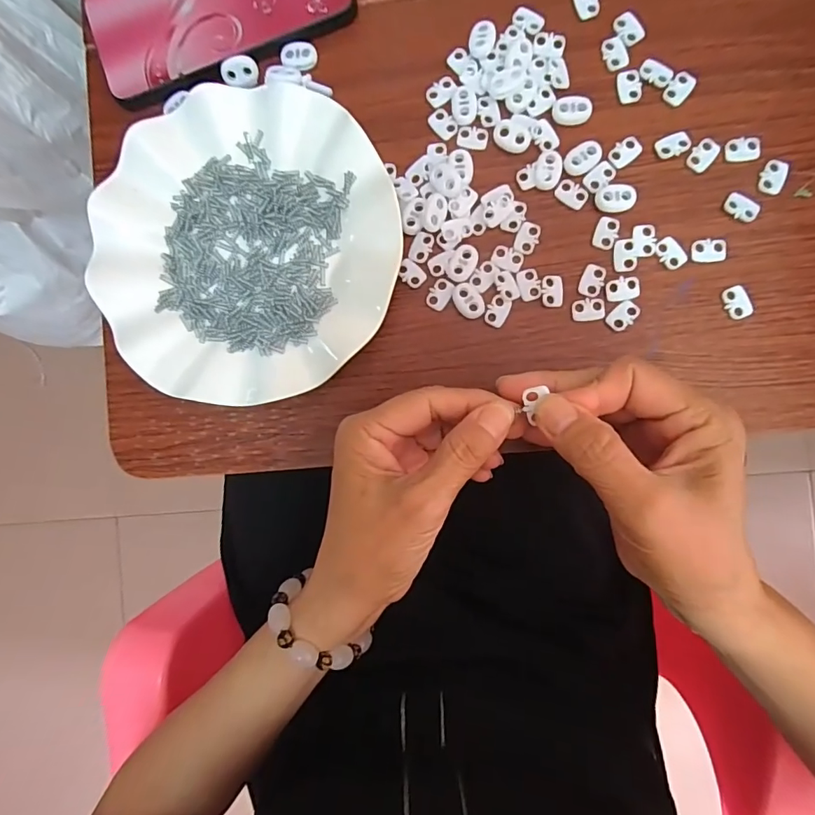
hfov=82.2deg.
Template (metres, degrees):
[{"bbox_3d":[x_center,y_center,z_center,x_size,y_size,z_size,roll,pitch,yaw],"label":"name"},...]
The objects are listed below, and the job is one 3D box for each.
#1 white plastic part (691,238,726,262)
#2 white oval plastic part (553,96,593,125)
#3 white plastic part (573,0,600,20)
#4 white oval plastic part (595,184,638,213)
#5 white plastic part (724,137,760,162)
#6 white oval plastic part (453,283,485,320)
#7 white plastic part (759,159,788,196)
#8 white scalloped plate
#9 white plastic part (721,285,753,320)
[{"bbox_3d":[0.175,-0.091,0.270,0.019,0.004,0.013,-3,89,6],"label":"white plastic part"},{"bbox_3d":[0.098,-0.177,0.277,0.022,0.005,0.016,1,90,6],"label":"white oval plastic part"},{"bbox_3d":[0.107,-0.244,0.279,0.014,0.004,0.019,-15,88,5],"label":"white plastic part"},{"bbox_3d":[0.123,-0.123,0.274,0.023,0.004,0.016,2,90,6],"label":"white oval plastic part"},{"bbox_3d":[0.195,-0.150,0.270,0.019,0.004,0.013,-1,90,6],"label":"white plastic part"},{"bbox_3d":[0.037,-0.065,0.281,0.016,0.004,0.023,-32,87,5],"label":"white oval plastic part"},{"bbox_3d":[0.211,-0.133,0.268,0.012,0.004,0.021,23,92,5],"label":"white plastic part"},{"bbox_3d":[-0.097,-0.097,0.282,0.180,0.023,0.182,0,90,6],"label":"white scalloped plate"},{"bbox_3d":[0.191,-0.061,0.269,0.012,0.004,0.018,-23,87,5],"label":"white plastic part"}]

